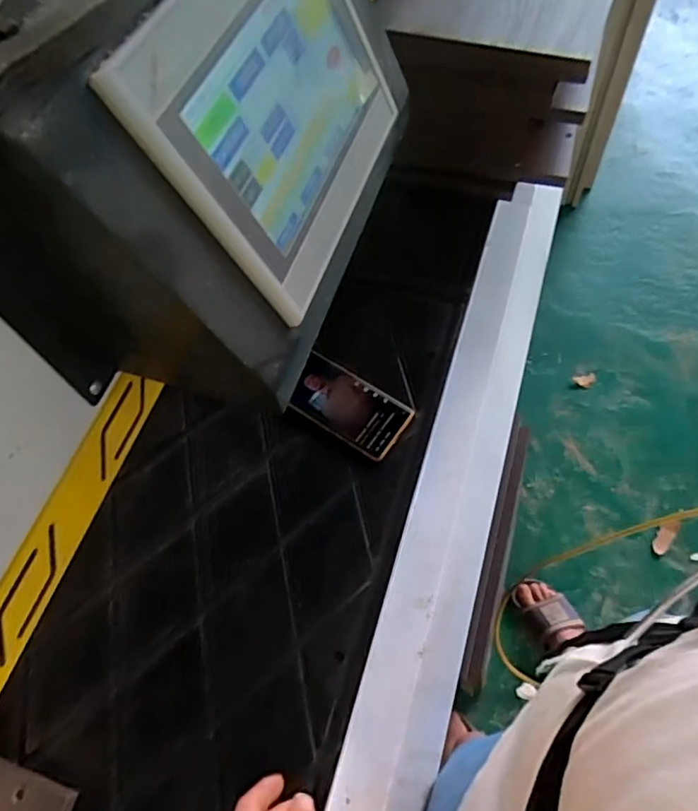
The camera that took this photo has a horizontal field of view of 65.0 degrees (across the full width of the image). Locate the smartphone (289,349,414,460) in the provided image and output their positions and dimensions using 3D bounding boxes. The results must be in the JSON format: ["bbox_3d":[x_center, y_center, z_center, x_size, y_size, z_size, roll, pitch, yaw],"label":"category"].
[{"bbox_3d":[-0.001,-0.002,0.644,0.143,0.015,0.076,31,69,18],"label":"smartphone"}]

